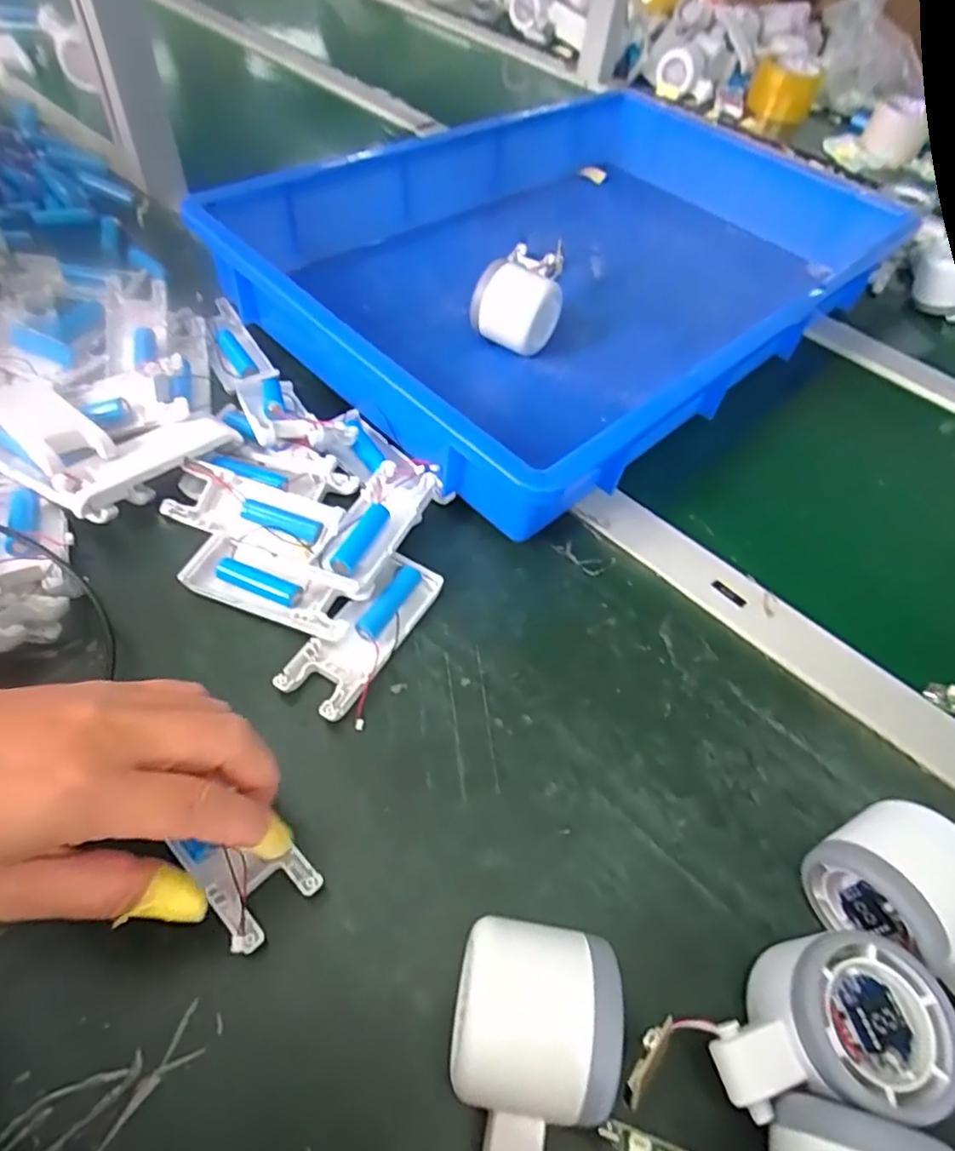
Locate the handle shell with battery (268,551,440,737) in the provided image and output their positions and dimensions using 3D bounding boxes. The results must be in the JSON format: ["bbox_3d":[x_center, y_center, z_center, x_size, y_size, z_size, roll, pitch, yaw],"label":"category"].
[{"bbox_3d":[-0.060,0.032,0.348,0.044,0.017,0.103,28,57,13],"label":"handle shell with battery"}]

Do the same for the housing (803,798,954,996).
[{"bbox_3d":[0.195,0.149,0.275,0.061,0.049,0.086,-25,61,-22],"label":"housing"}]

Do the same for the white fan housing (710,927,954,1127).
[{"bbox_3d":[0.133,0.175,0.244,0.082,0.044,0.055,-1,55,-7],"label":"white fan housing"}]

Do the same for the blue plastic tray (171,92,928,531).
[{"bbox_3d":[0.097,-0.279,0.540,0.545,0.091,0.368,-36,66,-27],"label":"blue plastic tray"}]

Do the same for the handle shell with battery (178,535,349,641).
[{"bbox_3d":[-0.117,0.006,0.354,0.101,0.016,0.035,20,55,8],"label":"handle shell with battery"}]

